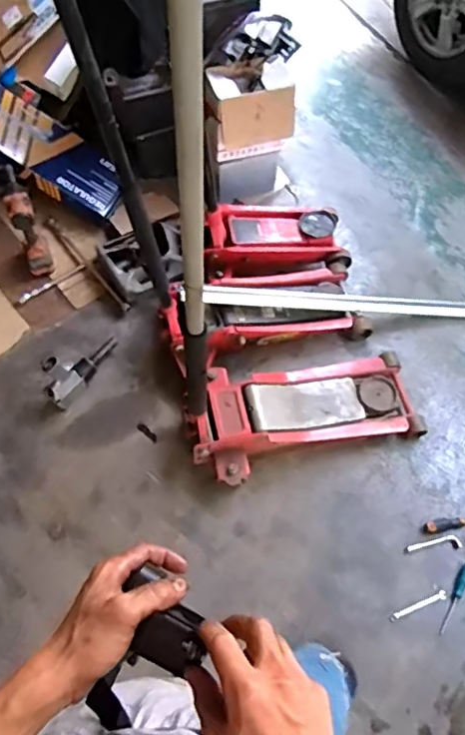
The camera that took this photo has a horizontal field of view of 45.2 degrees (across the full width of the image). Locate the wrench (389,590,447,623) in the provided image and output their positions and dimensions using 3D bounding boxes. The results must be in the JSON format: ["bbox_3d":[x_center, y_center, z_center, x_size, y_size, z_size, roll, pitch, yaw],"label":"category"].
[{"bbox_3d":[0.474,0.611,1.429,0.162,0.009,0.020,-18,65,-13],"label":"wrench"}]

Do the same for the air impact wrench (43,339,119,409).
[{"bbox_3d":[-0.443,-0.022,1.630,0.067,0.178,0.271,30,64,12],"label":"air impact wrench"}]

